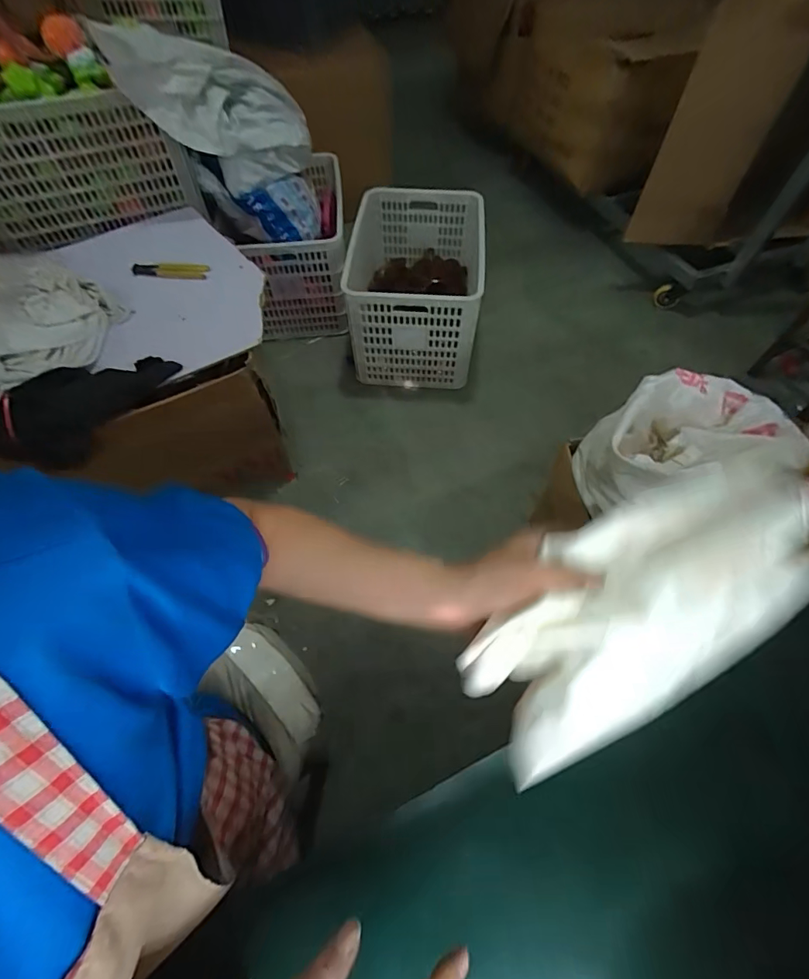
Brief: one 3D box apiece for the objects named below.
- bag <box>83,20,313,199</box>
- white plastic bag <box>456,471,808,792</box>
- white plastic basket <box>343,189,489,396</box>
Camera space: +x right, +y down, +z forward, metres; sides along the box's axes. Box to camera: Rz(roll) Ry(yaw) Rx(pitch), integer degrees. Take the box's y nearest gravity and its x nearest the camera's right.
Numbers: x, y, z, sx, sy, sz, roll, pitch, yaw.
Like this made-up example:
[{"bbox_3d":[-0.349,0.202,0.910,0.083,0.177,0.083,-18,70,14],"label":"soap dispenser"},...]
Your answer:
[{"bbox_3d":[-0.528,-1.120,1.253,0.444,0.354,0.325,-11,60,-6],"label":"bag"},{"bbox_3d":[0.172,0.092,0.334,0.270,0.080,0.135,-37,65,-1],"label":"white plastic bag"},{"bbox_3d":[0.020,-0.732,1.598,0.497,0.375,0.605,2,60,2],"label":"white plastic basket"}]

